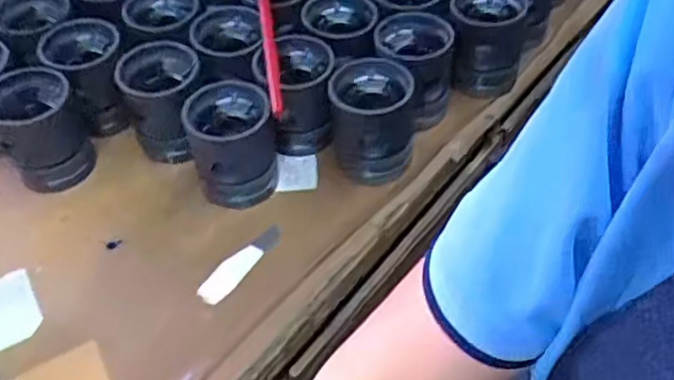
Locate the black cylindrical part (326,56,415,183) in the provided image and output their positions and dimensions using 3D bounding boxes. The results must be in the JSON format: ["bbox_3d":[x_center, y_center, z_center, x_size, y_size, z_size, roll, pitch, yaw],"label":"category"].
[{"bbox_3d":[0.040,-0.077,0.756,0.088,0.106,0.088,2,51,3],"label":"black cylindrical part"}]

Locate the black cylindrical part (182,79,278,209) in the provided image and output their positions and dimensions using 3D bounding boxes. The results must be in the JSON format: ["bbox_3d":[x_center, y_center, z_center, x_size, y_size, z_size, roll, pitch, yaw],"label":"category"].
[{"bbox_3d":[-0.115,-0.052,0.762,0.097,0.108,0.094,-1,51,1],"label":"black cylindrical part"}]

